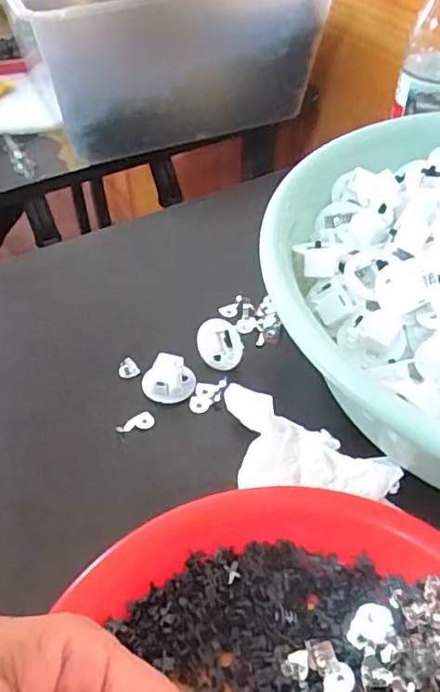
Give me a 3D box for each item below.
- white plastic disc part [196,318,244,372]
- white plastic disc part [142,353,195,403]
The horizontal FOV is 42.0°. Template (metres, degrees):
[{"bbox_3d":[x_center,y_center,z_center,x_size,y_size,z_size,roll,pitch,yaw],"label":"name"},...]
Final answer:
[{"bbox_3d":[0.000,-0.001,0.368,0.028,0.033,0.004,-4,13,19],"label":"white plastic disc part"},{"bbox_3d":[-0.033,0.019,0.357,0.031,0.015,0.026,5,47,8],"label":"white plastic disc part"}]

